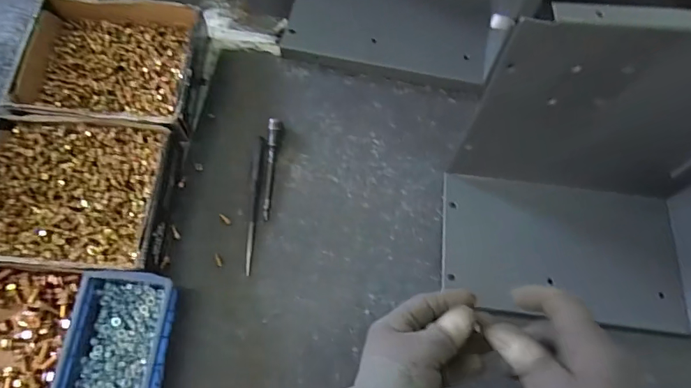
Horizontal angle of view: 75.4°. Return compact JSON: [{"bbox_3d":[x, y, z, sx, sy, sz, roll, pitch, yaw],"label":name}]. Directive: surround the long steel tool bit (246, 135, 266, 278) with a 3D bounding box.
[{"bbox_3d":[-0.112,0.010,0.541,0.013,0.012,0.169,3,71,2],"label":"long steel tool bit"}]

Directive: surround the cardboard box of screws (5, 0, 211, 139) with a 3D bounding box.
[{"bbox_3d":[-0.292,-0.169,0.575,0.209,0.059,0.183,3,71,2],"label":"cardboard box of screws"}]

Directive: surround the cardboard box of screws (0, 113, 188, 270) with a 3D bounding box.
[{"bbox_3d":[-0.305,0.000,0.512,0.209,0.054,0.173,3,71,2],"label":"cardboard box of screws"}]

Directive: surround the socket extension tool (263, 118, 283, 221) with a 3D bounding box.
[{"bbox_3d":[-0.093,-0.033,0.555,0.015,0.016,0.130,3,71,1],"label":"socket extension tool"}]

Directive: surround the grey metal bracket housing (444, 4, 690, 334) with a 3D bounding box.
[{"bbox_3d":[0.275,-0.008,0.407,0.294,0.287,0.196,8,72,1],"label":"grey metal bracket housing"}]

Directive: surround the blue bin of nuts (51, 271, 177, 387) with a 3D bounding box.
[{"bbox_3d":[-0.231,0.160,0.463,0.095,0.053,0.148,5,72,0],"label":"blue bin of nuts"}]

